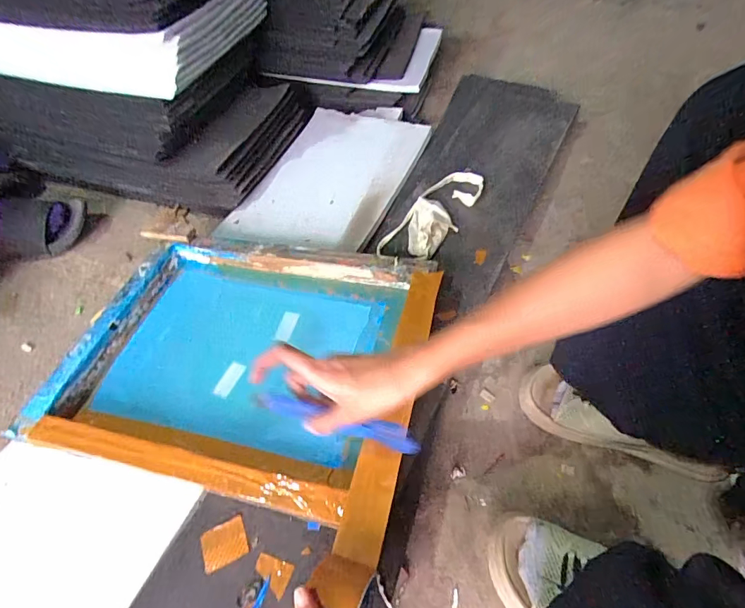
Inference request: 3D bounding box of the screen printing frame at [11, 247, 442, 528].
[{"bbox_3d":[-0.164,0.063,0.573,0.460,0.072,0.354,11,55,10],"label":"screen printing frame"}]

